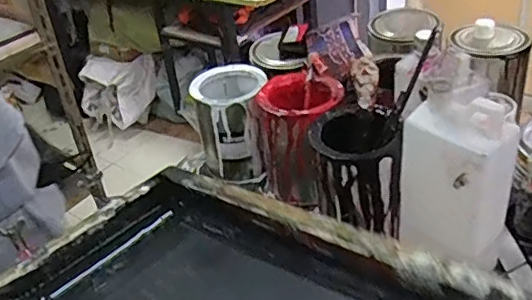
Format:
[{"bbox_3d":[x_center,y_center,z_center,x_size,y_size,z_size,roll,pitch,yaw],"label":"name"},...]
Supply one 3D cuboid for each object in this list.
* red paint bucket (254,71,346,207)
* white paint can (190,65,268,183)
[{"bbox_3d":[0.042,-0.017,0.741,0.111,0.142,0.100,18,43,32],"label":"red paint bucket"},{"bbox_3d":[-0.047,-0.037,0.824,0.103,0.136,0.113,-3,35,7],"label":"white paint can"}]

